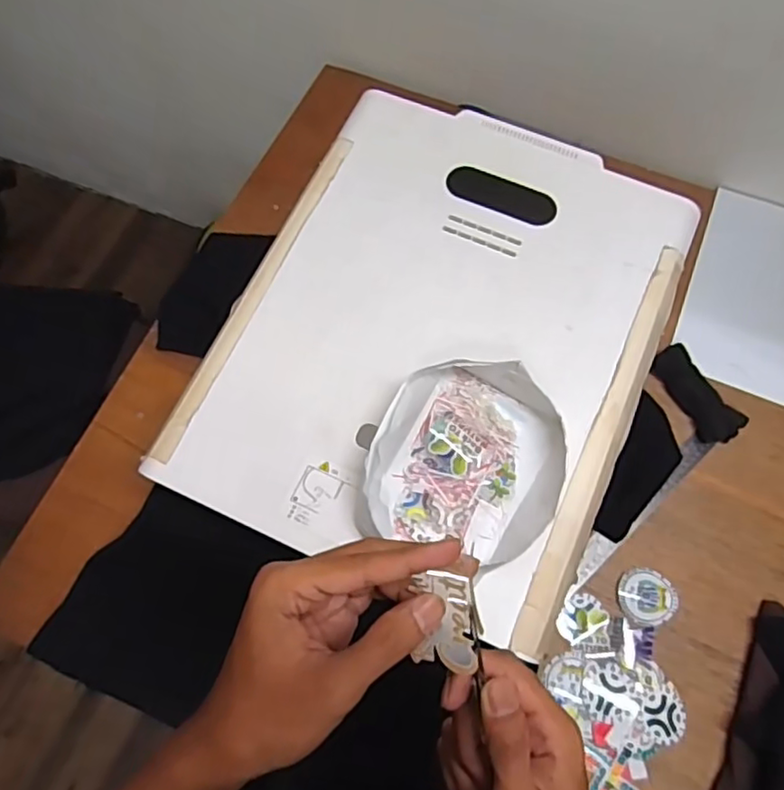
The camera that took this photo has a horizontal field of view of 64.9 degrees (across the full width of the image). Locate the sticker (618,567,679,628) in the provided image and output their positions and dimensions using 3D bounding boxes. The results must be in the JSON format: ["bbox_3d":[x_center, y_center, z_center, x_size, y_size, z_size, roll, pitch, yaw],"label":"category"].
[{"bbox_3d":[0.284,0.223,0.682,0.064,0.009,0.061,0,68,1],"label":"sticker"}]

